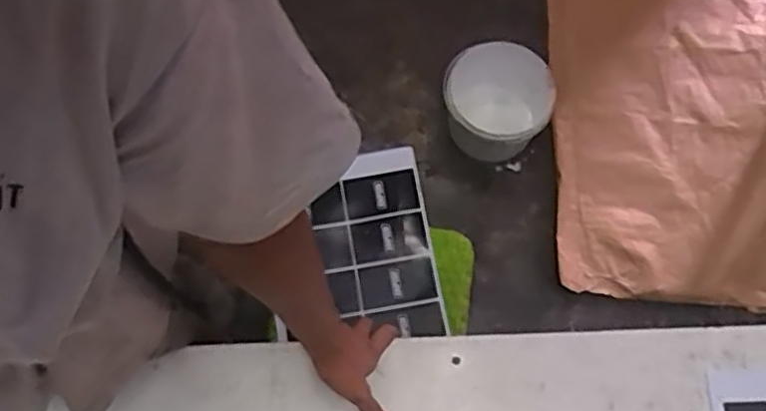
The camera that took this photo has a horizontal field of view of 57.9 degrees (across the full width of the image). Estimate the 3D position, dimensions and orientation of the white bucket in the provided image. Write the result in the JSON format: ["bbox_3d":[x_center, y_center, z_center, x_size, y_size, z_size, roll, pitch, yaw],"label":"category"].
[{"bbox_3d":[0.242,-0.222,1.515,0.230,0.173,0.213,0,73,0],"label":"white bucket"}]

